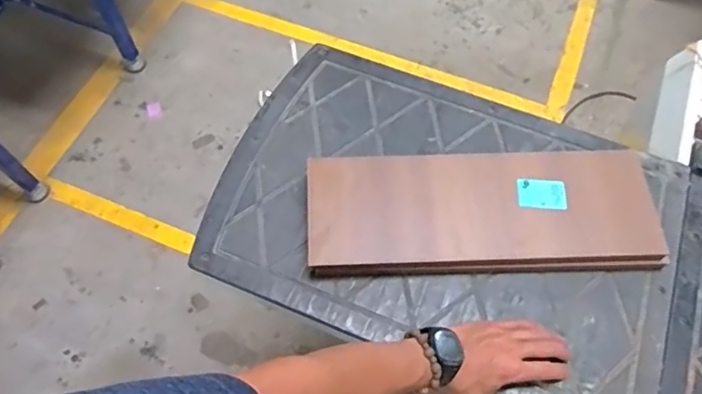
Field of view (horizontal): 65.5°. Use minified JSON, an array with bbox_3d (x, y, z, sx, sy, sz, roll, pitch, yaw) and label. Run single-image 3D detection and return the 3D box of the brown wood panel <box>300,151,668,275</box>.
[{"bbox_3d":[0.169,0.021,0.704,0.438,0.045,0.159,-3,63,-3],"label":"brown wood panel"}]

